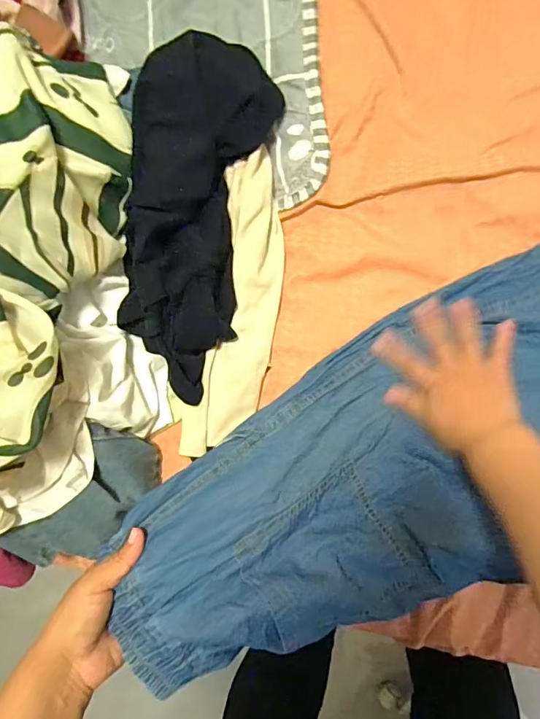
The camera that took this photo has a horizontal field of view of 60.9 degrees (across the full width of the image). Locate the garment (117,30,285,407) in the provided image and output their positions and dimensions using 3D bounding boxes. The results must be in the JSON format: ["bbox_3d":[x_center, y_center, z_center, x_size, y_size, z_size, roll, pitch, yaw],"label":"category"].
[{"bbox_3d":[-0.086,-0.154,0.490,0.136,0.068,0.381,10,87,7],"label":"garment"}]

